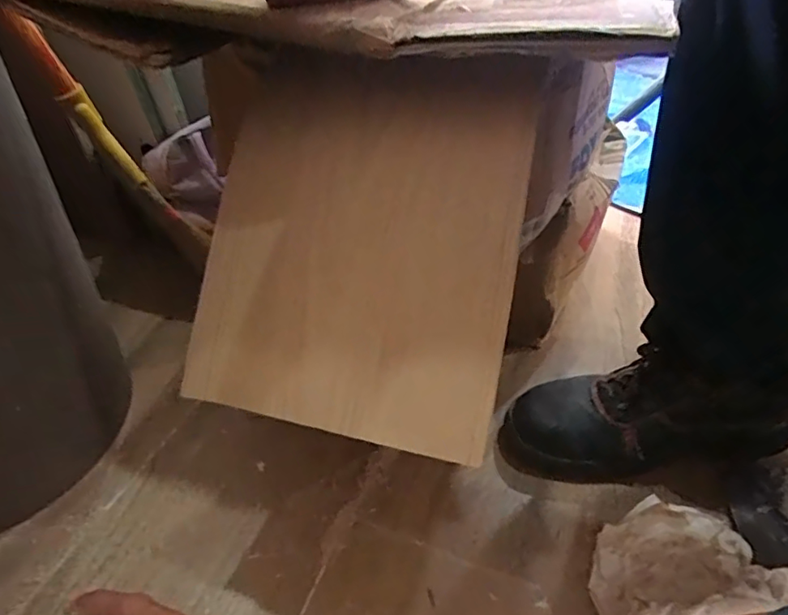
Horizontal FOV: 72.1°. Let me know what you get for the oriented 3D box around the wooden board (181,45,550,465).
[{"bbox_3d":[-0.024,-0.044,0.330,0.194,0.232,0.016,8,-5,19],"label":"wooden board"}]

